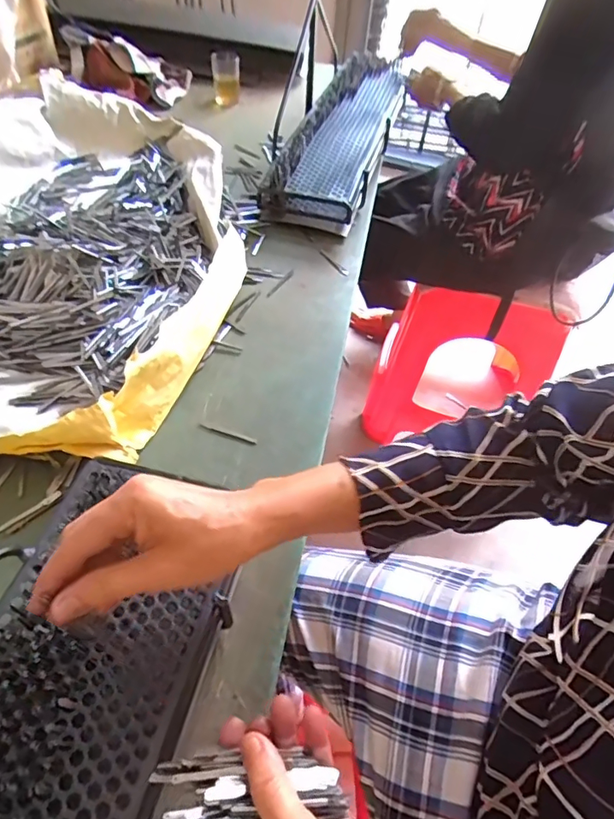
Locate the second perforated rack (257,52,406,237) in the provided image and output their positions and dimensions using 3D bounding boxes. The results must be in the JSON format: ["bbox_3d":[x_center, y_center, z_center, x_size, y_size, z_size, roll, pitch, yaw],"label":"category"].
[{"bbox_3d":[0.081,-0.521,0.924,0.150,0.082,0.586,16,52,8],"label":"second perforated rack"}]

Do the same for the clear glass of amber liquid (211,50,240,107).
[{"bbox_3d":[-0.173,-0.714,1.055,0.058,0.088,0.049,-2,48,-5],"label":"clear glass of amber liquid"}]

